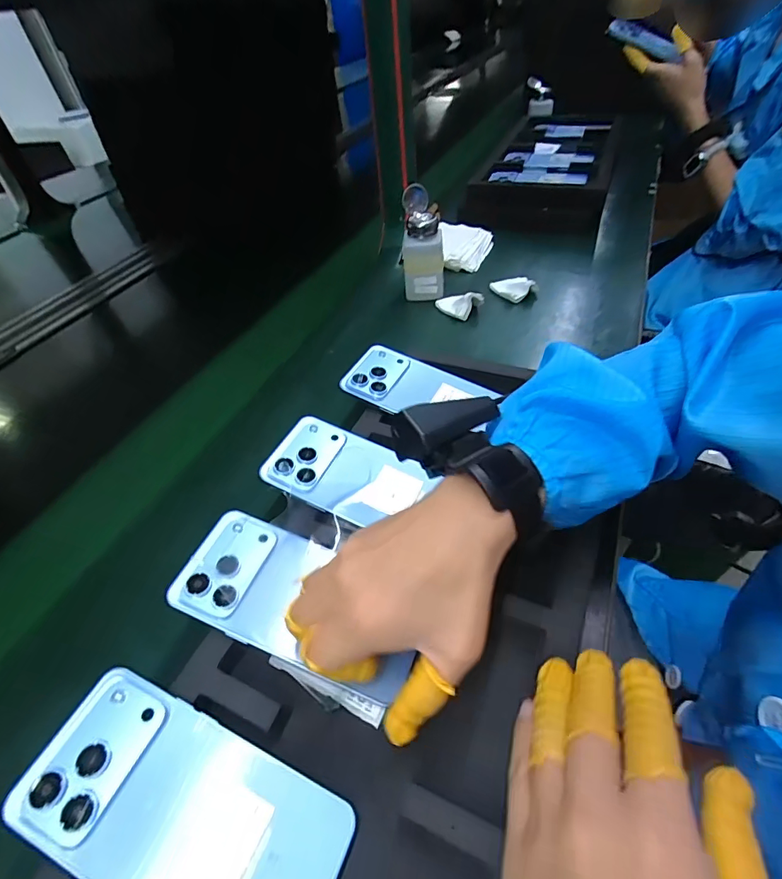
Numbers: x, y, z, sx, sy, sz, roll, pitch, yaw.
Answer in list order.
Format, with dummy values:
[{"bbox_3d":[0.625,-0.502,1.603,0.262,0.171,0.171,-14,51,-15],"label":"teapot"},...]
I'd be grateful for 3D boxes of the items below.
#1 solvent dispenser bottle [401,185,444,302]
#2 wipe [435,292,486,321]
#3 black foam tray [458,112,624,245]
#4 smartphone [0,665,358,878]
[{"bbox_3d":[0.043,-0.247,0.575,0.054,0.127,0.046,-1,48,2],"label":"solvent dispenser bottle"},{"bbox_3d":[0.090,-0.183,0.590,0.034,0.028,0.059,-30,53,-22],"label":"wipe"},{"bbox_3d":[0.325,-0.535,0.877,0.235,0.070,0.519,16,51,16],"label":"black foam tray"},{"bbox_3d":[-0.112,0.186,0.228,0.150,0.006,0.078,23,51,11],"label":"smartphone"}]

